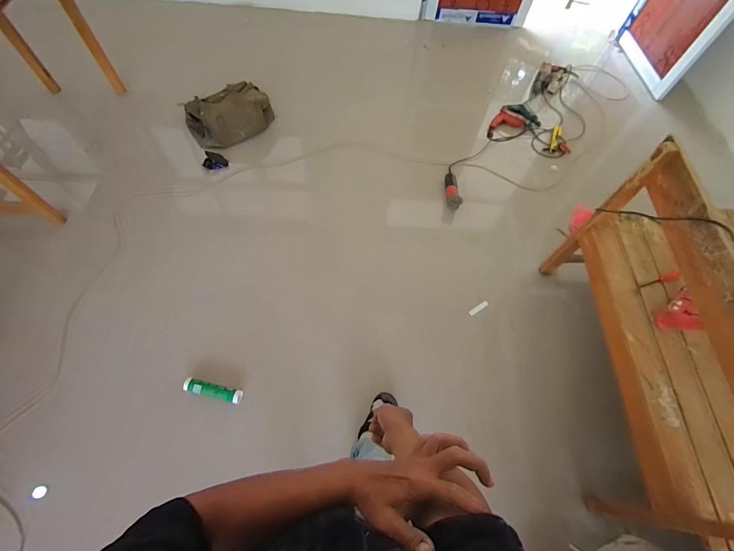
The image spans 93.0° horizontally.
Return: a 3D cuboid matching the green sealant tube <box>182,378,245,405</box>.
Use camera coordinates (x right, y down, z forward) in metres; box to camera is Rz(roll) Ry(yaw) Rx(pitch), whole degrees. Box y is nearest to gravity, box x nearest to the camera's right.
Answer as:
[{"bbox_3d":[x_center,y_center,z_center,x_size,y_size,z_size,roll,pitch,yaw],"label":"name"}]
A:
[{"bbox_3d":[-0.593,0.444,1.341,0.221,0.051,0.058,13,62,3],"label":"green sealant tube"}]

